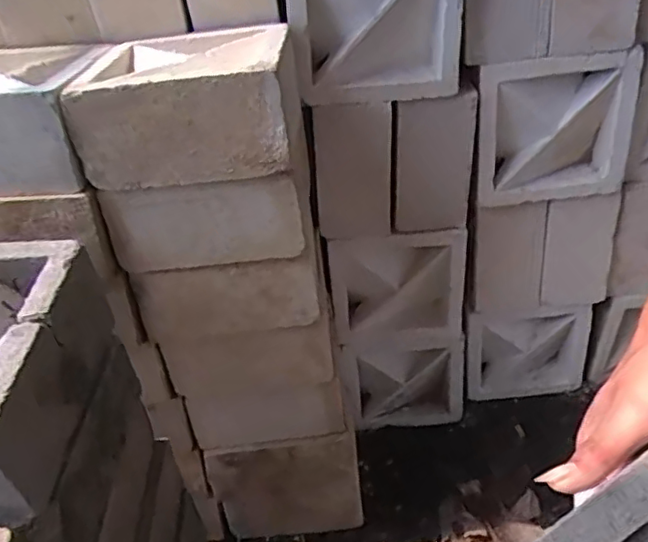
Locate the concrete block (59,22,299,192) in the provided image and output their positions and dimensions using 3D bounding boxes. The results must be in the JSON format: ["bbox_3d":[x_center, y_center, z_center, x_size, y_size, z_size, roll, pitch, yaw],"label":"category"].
[{"bbox_3d":[-0.133,-0.180,0.644,0.194,0.095,0.198,-6,37,2],"label":"concrete block"}]

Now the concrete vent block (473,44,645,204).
[{"bbox_3d":[0.310,-0.189,0.836,0.208,0.192,0.061,-12,37,-6],"label":"concrete vent block"}]

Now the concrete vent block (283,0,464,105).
[{"bbox_3d":[0.056,-0.314,0.747,0.206,0.198,0.077,-12,37,-7],"label":"concrete vent block"}]

